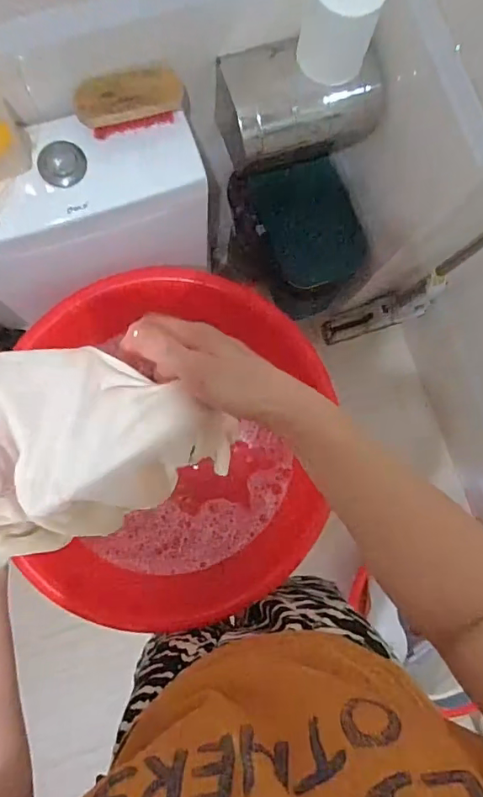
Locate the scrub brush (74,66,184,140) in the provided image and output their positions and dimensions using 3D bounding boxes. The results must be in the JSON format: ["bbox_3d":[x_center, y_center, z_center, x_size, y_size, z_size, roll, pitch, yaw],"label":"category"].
[{"bbox_3d":[-0.135,-0.364,0.610,0.131,0.057,0.046,-16,85,-6],"label":"scrub brush"}]

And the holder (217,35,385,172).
[{"bbox_3d":[0.079,-0.400,0.691,0.209,0.106,0.119,-15,85,-6],"label":"holder"}]

